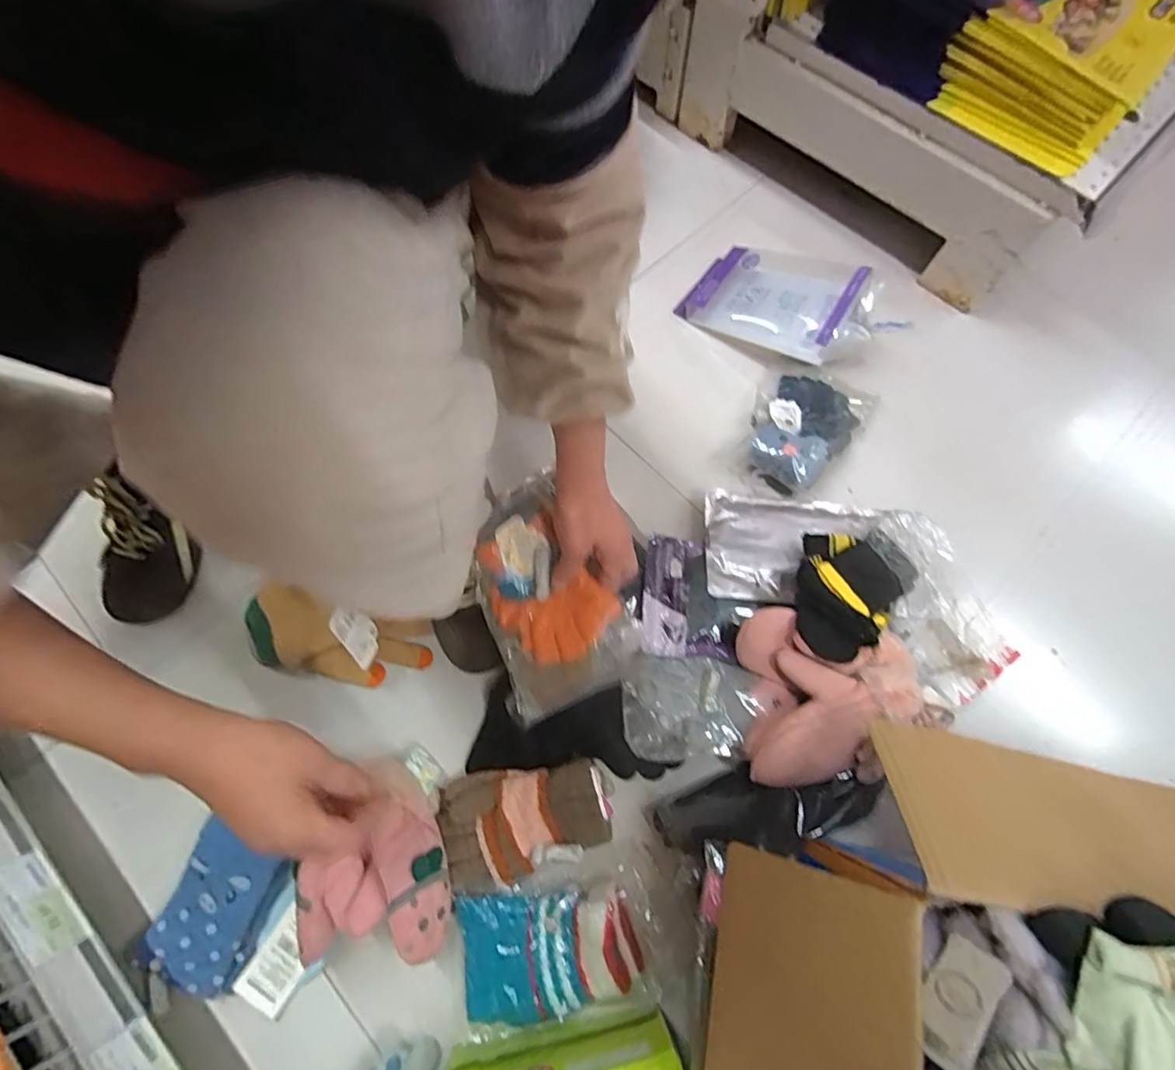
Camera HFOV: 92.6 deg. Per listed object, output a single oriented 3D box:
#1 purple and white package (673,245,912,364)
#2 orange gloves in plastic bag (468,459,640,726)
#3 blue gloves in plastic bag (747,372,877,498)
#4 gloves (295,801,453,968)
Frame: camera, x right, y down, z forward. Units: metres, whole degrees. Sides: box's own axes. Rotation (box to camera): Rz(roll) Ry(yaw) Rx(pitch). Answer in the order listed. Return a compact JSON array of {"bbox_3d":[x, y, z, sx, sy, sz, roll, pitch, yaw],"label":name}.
[{"bbox_3d":[0.254,-0.294,0.716,0.246,0.087,0.124,33,74,10],"label":"purple and white package"},{"bbox_3d":[-0.045,0.055,0.524,0.121,0.047,0.200,-25,73,-8],"label":"orange gloves in plastic bag"},{"bbox_3d":[0.264,-0.142,0.690,0.128,0.047,0.193,37,75,11],"label":"blue gloves in plastic bag"},{"bbox_3d":[-0.193,0.316,0.501,0.121,0.047,0.122,-11,72,-4],"label":"gloves"}]

